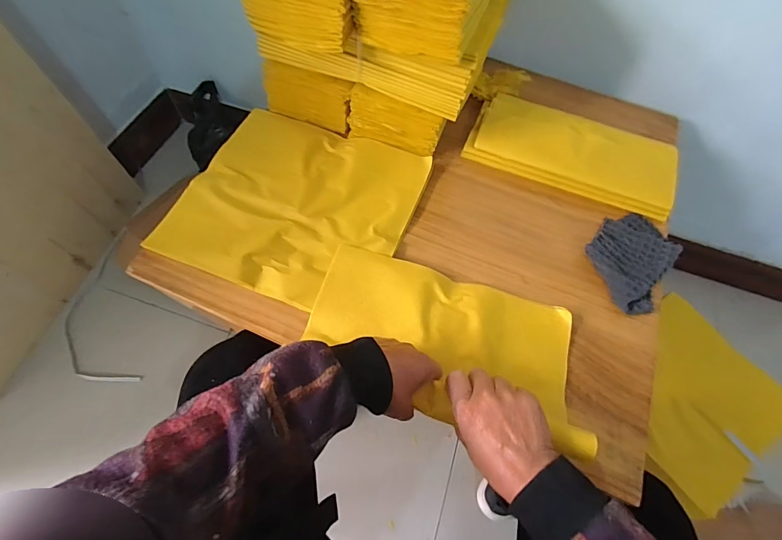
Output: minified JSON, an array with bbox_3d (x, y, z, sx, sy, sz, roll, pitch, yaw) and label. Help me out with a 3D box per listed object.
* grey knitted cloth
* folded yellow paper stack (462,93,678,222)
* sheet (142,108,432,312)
[{"bbox_3d":[0.342,-0.021,0.540,0.108,0.021,0.160,40,67,16],"label":"grey knitted cloth"},{"bbox_3d":[0.284,-0.187,0.602,0.310,0.053,0.110,22,64,8],"label":"folded yellow paper stack"},{"bbox_3d":[-0.132,-0.101,0.555,0.313,0.012,0.292,19,63,7],"label":"sheet"}]

